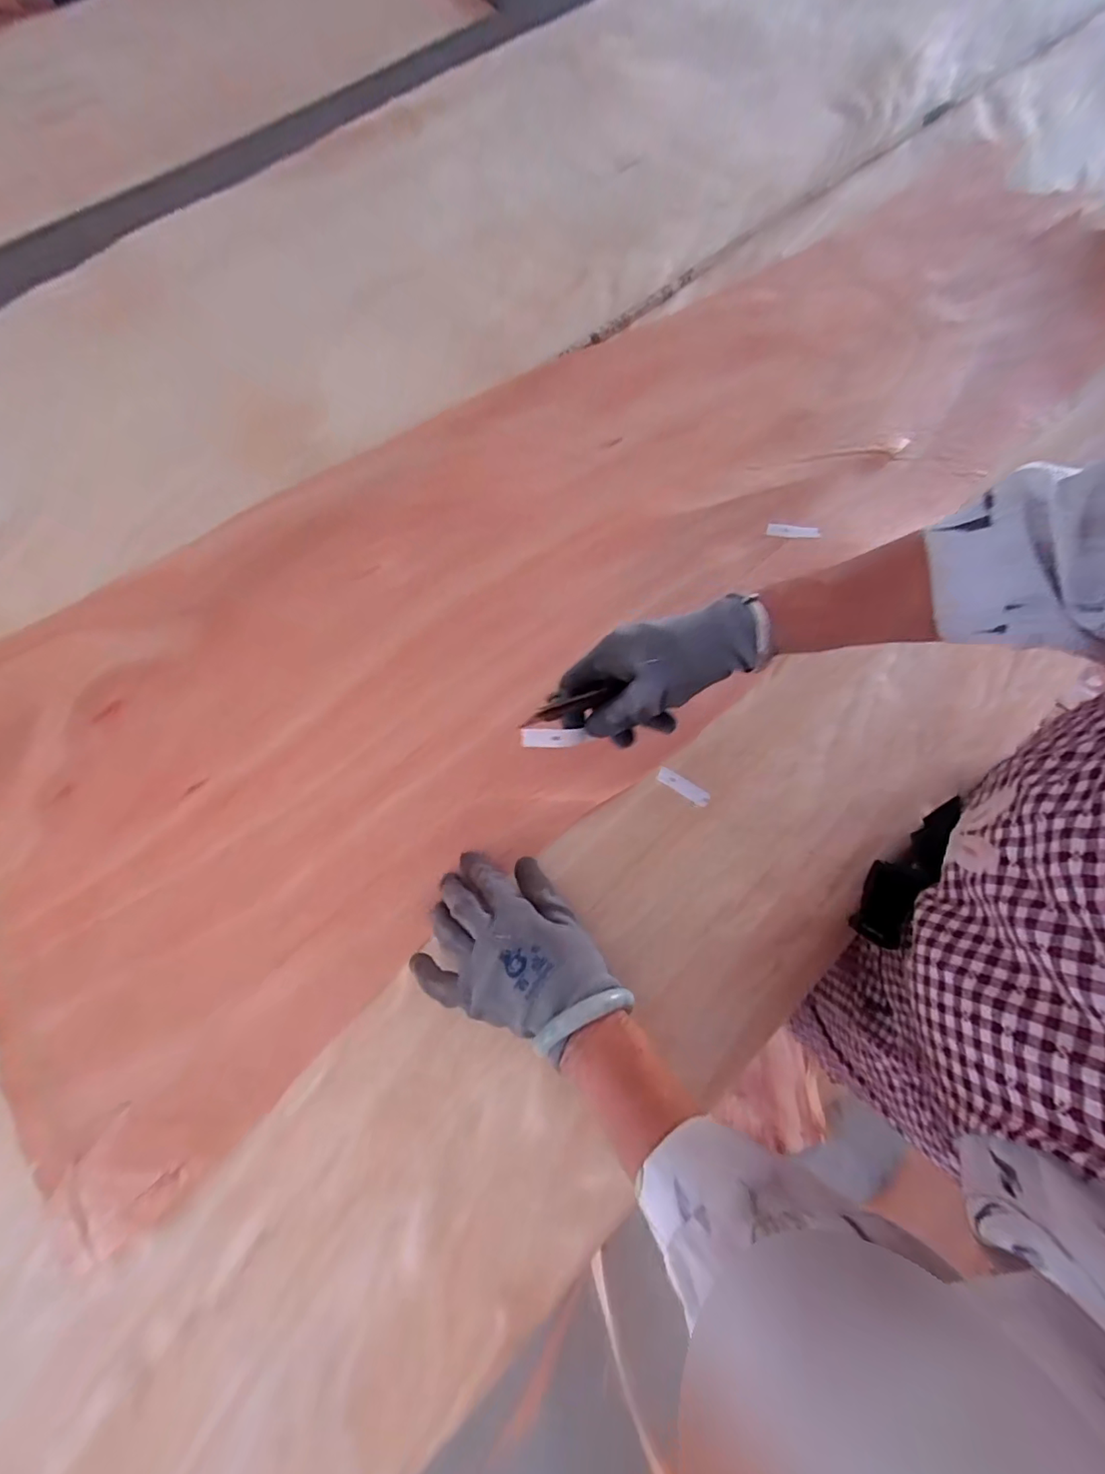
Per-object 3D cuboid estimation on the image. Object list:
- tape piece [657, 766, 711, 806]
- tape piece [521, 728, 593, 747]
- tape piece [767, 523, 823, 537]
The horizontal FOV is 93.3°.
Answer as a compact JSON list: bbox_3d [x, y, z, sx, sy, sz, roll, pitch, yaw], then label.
[{"bbox_3d":[0.113,0.043,0.447,0.049,0.004,0.014,31,87,2],"label":"tape piece"},{"bbox_3d":[0.002,0.000,0.374,0.048,0.004,0.014,1,104,-8],"label":"tape piece"},{"bbox_3d":[0.242,-0.206,0.523,0.051,0.004,0.013,6,83,4],"label":"tape piece"}]

